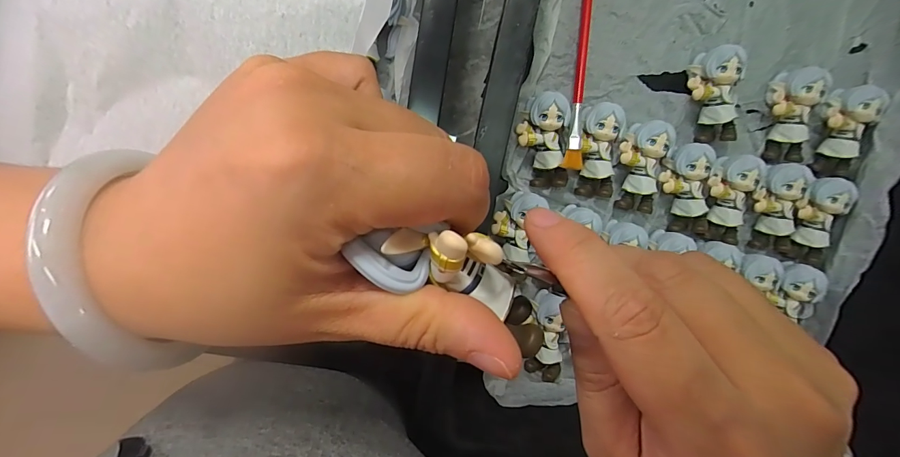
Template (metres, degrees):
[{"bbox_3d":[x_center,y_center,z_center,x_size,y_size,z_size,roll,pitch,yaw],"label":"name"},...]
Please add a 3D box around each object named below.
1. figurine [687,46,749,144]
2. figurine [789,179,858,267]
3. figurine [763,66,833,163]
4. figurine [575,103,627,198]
[{"bbox_3d":[0.184,-0.093,0.268,0.032,0.024,0.062,-3,98,-3],"label":"figurine"},{"bbox_3d":[0.274,-0.005,0.286,0.032,0.021,0.064,3,110,-4],"label":"figurine"},{"bbox_3d":[0.244,-0.080,0.274,0.030,0.026,0.063,-3,98,-3],"label":"figurine"},{"bbox_3d":[0.104,-0.054,0.269,0.027,0.024,0.062,0,98,-3],"label":"figurine"}]

